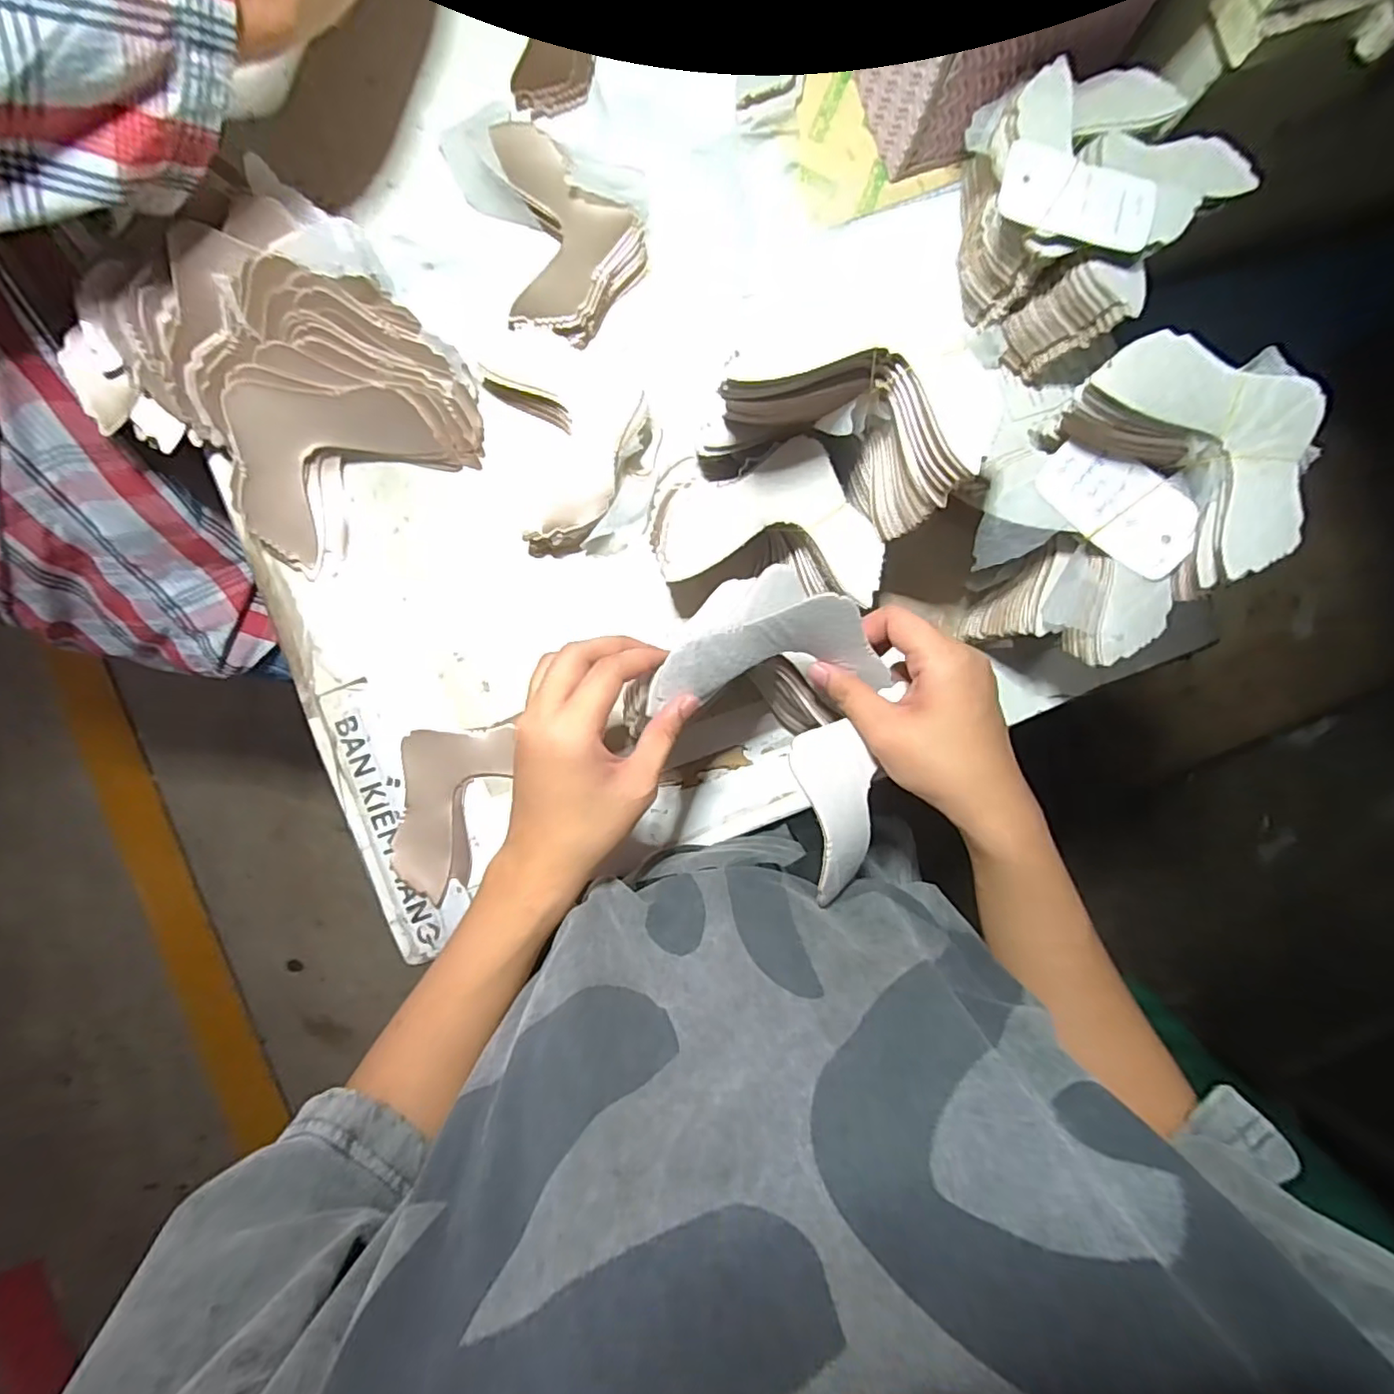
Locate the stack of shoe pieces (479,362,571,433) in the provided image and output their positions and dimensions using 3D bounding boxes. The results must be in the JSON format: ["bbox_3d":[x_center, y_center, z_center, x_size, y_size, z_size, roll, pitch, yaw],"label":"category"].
[{"bbox_3d":[-0.131,-0.230,0.471,0.077,0.034,0.012,27,82,-3],"label":"stack of shoe pieces"}]

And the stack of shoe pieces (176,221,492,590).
[{"bbox_3d":[-0.270,-0.221,0.436,0.183,0.085,0.163,-34,89,-8],"label":"stack of shoe pieces"}]

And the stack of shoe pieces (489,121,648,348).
[{"bbox_3d":[-0.095,-0.349,0.469,0.110,0.042,0.150,-4,85,-7],"label":"stack of shoe pieces"}]

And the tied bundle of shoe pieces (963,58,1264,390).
[{"bbox_3d":[0.269,-0.357,0.457,0.169,0.112,0.156,40,82,-1],"label":"tied bundle of shoe pieces"}]

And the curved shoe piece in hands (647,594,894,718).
[{"bbox_3d":[0.038,-0.022,0.353,0.138,0.070,0.016,-11,51,8],"label":"curved shoe piece in hands"}]

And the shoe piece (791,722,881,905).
[{"bbox_3d":[0.084,0.066,0.359,0.048,0.025,0.098,-15,86,-8],"label":"shoe piece"}]

